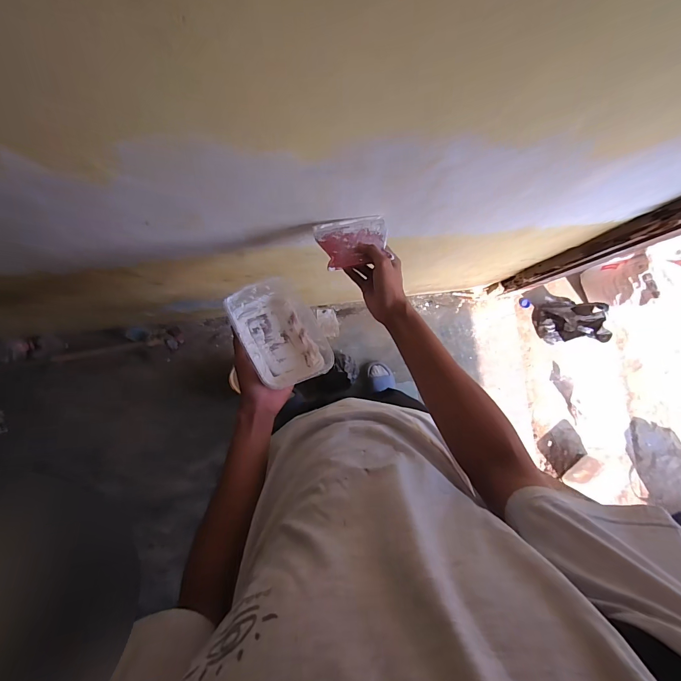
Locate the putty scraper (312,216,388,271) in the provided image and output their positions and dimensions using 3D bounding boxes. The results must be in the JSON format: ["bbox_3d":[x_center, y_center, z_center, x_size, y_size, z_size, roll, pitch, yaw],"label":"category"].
[{"bbox_3d":[0.021,-0.163,0.570,0.117,0.008,0.100,-10,61,-4],"label":"putty scraper"}]

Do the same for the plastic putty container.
[{"bbox_3d":[-0.095,-0.014,0.551,0.115,0.080,0.170,-29,92,-4],"label":"plastic putty container"}]

